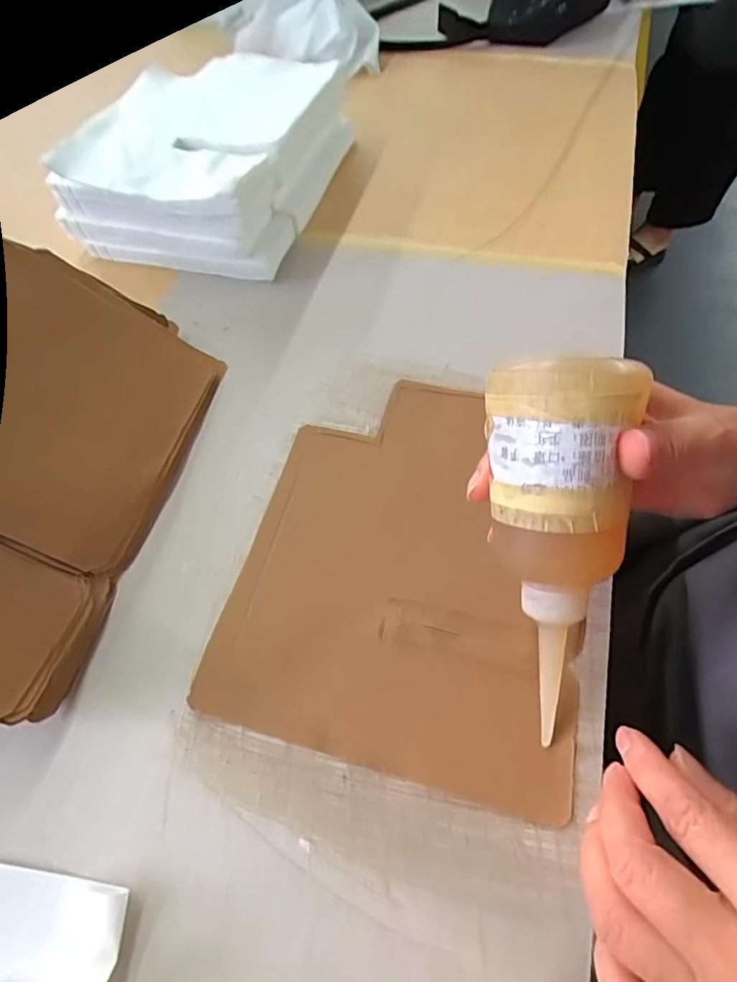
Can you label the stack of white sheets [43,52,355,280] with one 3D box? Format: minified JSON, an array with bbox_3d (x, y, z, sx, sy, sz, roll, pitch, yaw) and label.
[{"bbox_3d":[-0.134,-0.305,0.492,0.187,0.075,0.237,16,61,11],"label":"stack of white sheets"}]

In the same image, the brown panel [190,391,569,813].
[{"bbox_3d":[0.024,0.032,0.322,0.188,0.010,0.236,9,60,10],"label":"brown panel"}]

